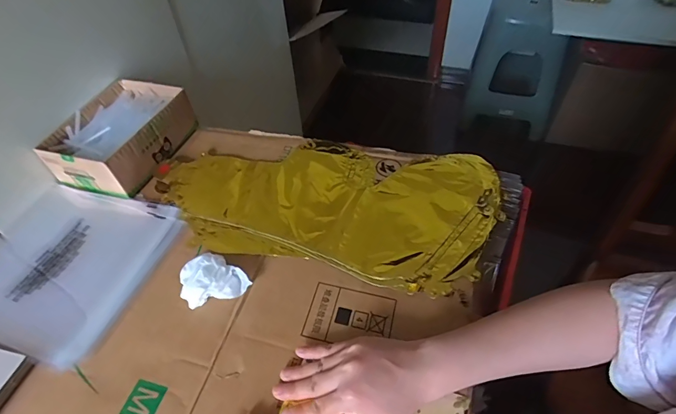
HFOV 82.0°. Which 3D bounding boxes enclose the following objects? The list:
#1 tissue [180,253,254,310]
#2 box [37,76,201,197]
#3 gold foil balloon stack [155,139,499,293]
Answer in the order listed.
[{"bbox_3d":[-0.137,0.078,0.436,0.070,0.029,0.051,-12,49,-8],"label":"tissue"},{"bbox_3d":[-0.325,-0.111,0.594,0.135,0.066,0.187,12,50,13],"label":"box"},{"bbox_3d":[-0.019,-0.009,0.517,0.450,0.015,0.222,6,49,8],"label":"gold foil balloon stack"}]

